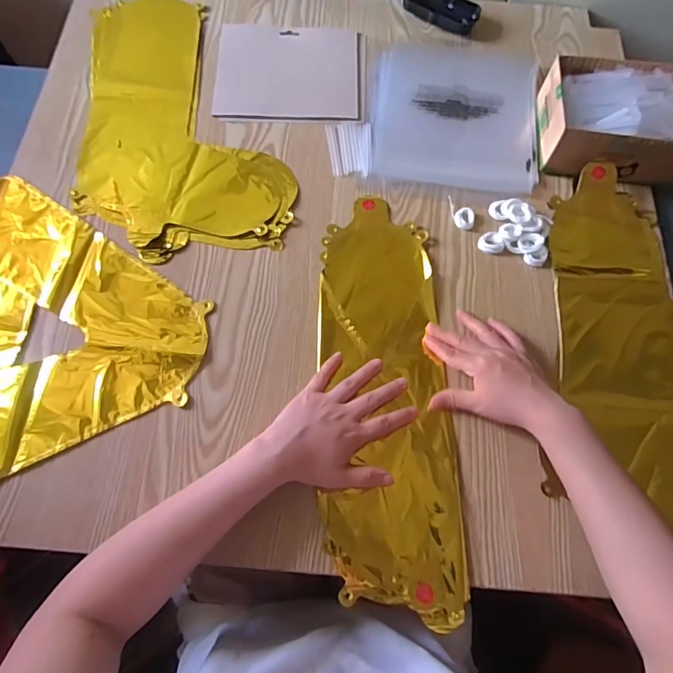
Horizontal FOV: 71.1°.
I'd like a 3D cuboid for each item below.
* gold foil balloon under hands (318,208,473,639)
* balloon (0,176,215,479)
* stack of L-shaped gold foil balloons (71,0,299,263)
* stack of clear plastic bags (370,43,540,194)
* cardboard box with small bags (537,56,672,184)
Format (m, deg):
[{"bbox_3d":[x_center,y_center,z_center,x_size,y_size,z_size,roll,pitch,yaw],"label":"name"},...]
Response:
[{"bbox_3d":[0.049,0.047,0.500,0.133,0.011,0.439,-3,69,-3],"label":"gold foil balloon under hands"},{"bbox_3d":[-0.329,-0.037,0.507,0.311,0.009,0.334,-23,71,-10],"label":"balloon"},{"bbox_3d":[-0.199,-0.289,0.610,0.248,0.009,0.413,-7,69,-4],"label":"stack of L-shaped gold foil balloons"},{"bbox_3d":[0.156,-0.306,0.626,0.214,0.011,0.249,7,69,2],"label":"stack of clear plastic bags"},{"bbox_3d":[0.348,-0.259,0.574,0.188,0.072,0.137,5,69,1],"label":"cardboard box with small bags"}]

